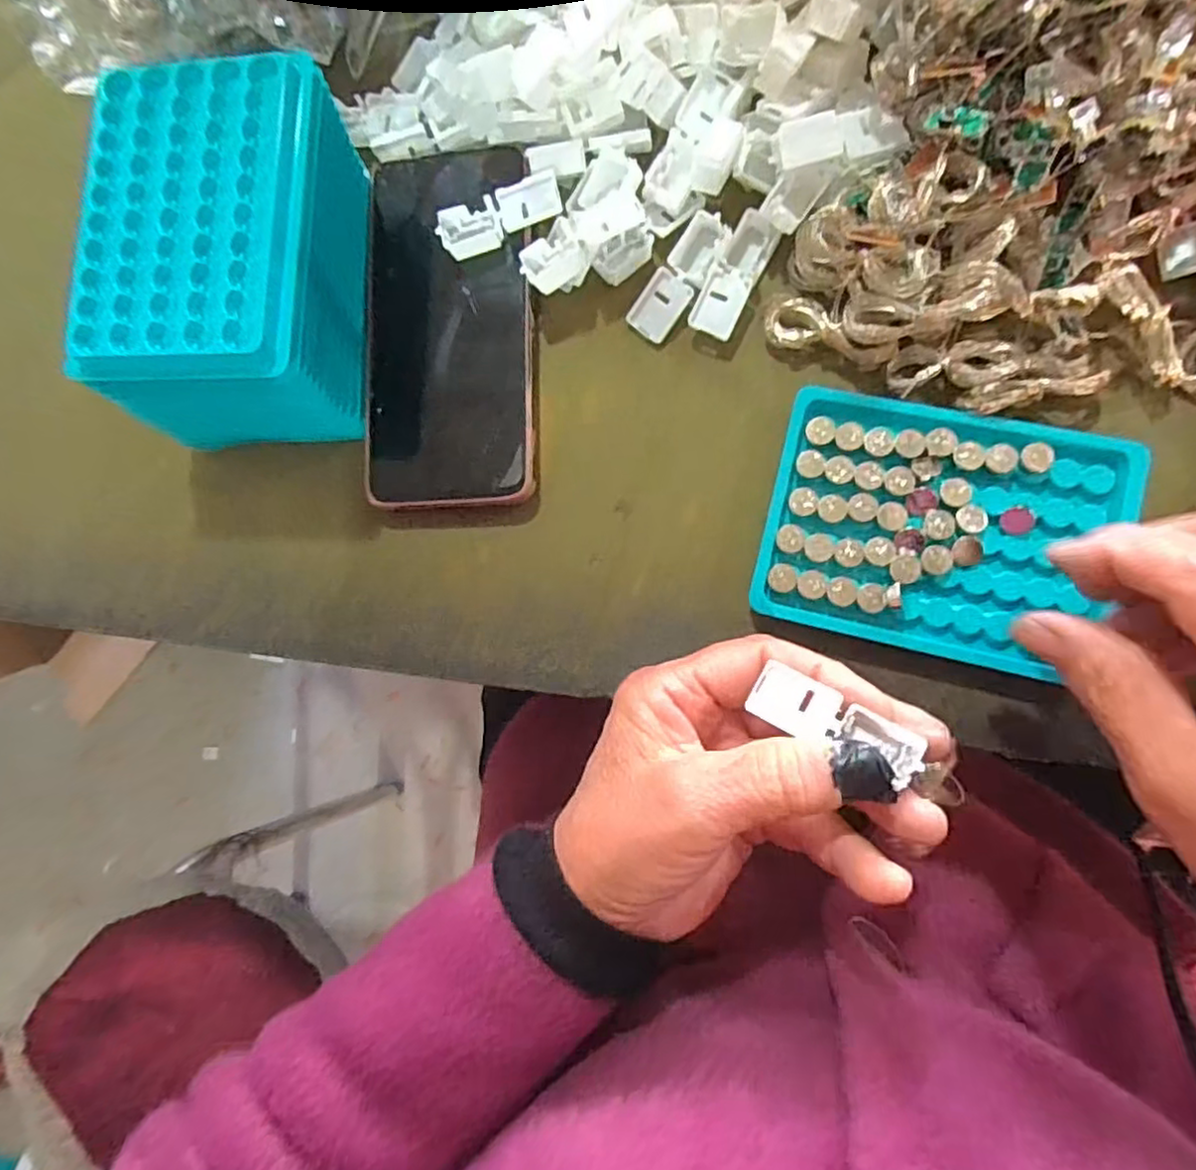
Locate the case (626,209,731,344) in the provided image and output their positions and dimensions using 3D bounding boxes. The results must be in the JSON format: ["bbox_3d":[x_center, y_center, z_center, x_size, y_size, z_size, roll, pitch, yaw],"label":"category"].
[{"bbox_3d":[0.035,-0.134,0.297,0.021,0.011,0.055,40,92,10],"label":"case"}]

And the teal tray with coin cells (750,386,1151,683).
[{"bbox_3d":[0.133,-0.022,0.266,0.128,0.017,0.095,13,87,10],"label":"teal tray with coin cells"}]

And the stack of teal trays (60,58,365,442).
[{"bbox_3d":[-0.152,-0.133,0.289,0.087,0.072,0.142,2,85,11],"label":"stack of teal trays"}]

